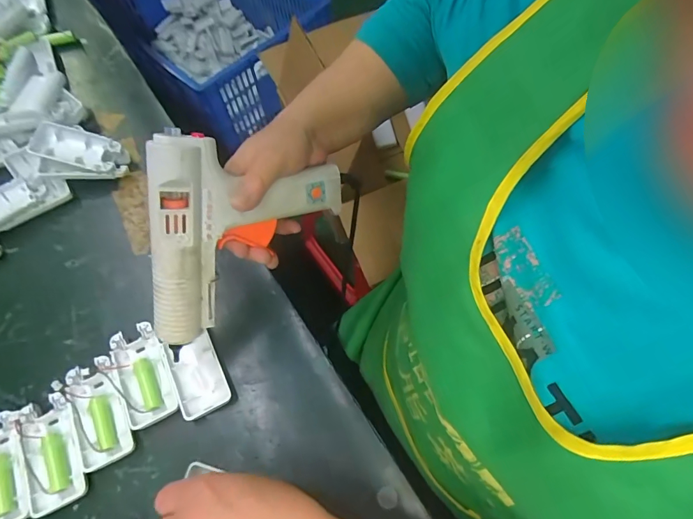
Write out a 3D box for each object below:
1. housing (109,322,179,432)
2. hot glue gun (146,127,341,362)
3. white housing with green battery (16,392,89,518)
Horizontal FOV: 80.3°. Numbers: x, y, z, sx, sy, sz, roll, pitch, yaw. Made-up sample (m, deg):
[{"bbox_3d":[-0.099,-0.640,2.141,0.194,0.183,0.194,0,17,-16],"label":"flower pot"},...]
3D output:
[{"bbox_3d":[-0.194,0.110,0.393,0.044,0.016,0.093,-28,65,-13],"label":"housing"},{"bbox_3d":[-0.107,-0.042,0.352,0.198,0.144,0.042,-38,34,-15],"label":"hot glue gun"},{"bbox_3d":[-0.260,0.169,0.365,0.047,0.016,0.095,-28,65,-13],"label":"white housing with green battery"}]

